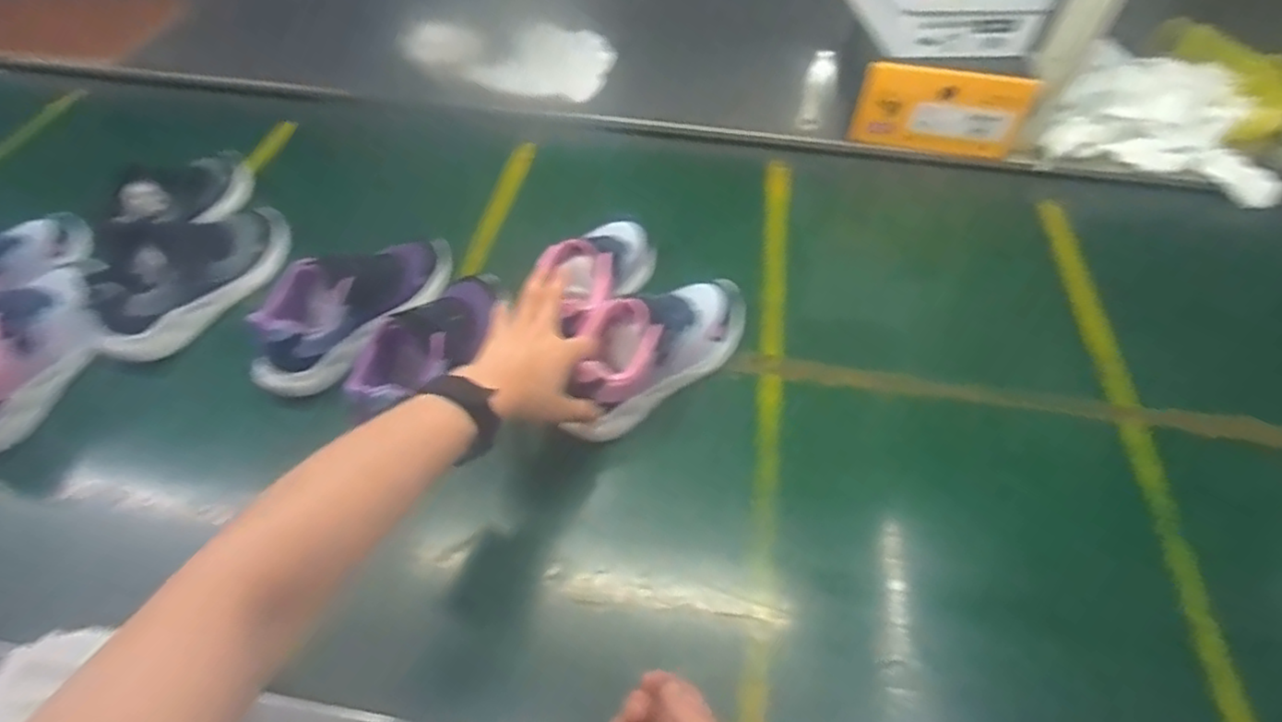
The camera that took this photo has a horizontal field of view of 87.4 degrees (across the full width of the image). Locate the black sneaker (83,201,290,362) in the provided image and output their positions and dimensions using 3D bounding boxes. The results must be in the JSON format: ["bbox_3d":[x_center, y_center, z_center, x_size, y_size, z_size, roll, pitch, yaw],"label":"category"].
[{"bbox_3d":[-0.482,-0.102,0.713,0.085,0.102,0.214,20,53,16],"label":"black sneaker"}]

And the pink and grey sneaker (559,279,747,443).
[{"bbox_3d":[0.015,-0.019,0.641,0.220,0.100,0.069,-33,57,-25],"label":"pink and grey sneaker"}]

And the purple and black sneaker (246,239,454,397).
[{"bbox_3d":[-0.291,-0.066,0.682,0.088,0.081,0.232,35,58,26],"label":"purple and black sneaker"}]

